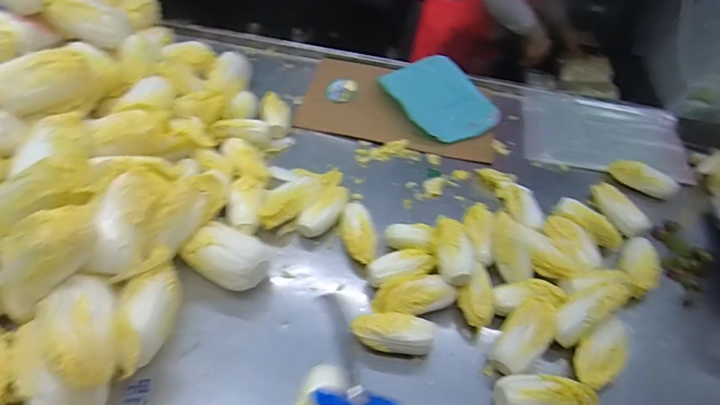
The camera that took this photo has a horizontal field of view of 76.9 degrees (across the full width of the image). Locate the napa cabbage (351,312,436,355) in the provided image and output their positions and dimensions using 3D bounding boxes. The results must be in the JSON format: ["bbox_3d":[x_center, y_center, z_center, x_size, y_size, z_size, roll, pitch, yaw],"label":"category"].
[{"bbox_3d":[0.048,0.179,0.619,0.102,0.042,0.054,17,48,9],"label":"napa cabbage"}]

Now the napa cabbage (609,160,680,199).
[{"bbox_3d":[0.539,-0.048,0.867,0.118,0.050,0.047,31,51,20],"label":"napa cabbage"}]

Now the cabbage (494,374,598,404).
[{"bbox_3d":[0.230,0.245,0.564,0.117,0.058,0.059,1,47,-6],"label":"cabbage"}]

